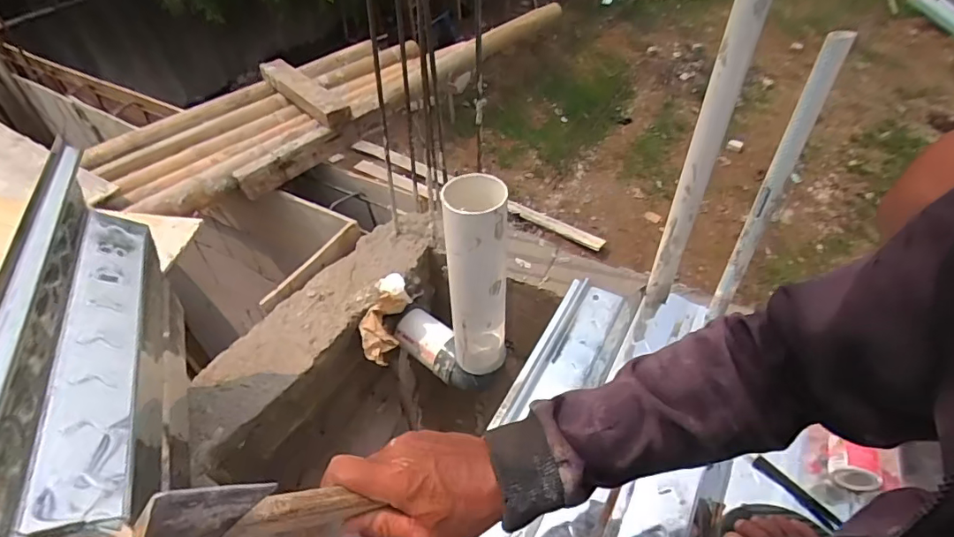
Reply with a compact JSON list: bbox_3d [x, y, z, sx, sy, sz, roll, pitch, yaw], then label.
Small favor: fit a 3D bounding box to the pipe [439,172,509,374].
[{"bbox_3d":[0.003,0.022,0.680,0.072,0.297,0.072,6,46,9],"label":"pipe"}]

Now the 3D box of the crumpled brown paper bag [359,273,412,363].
[{"bbox_3d":[-0.152,0.079,0.832,0.057,0.049,0.146,11,72,14],"label":"crumpled brown paper bag"}]

